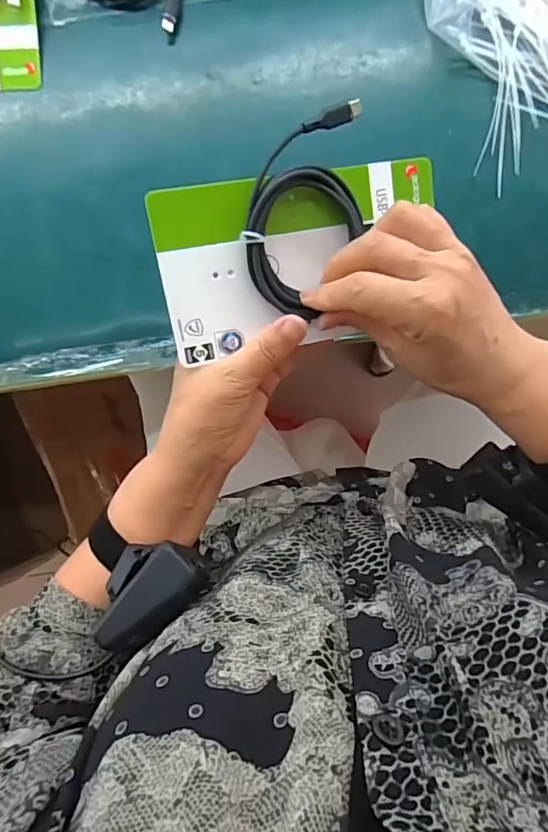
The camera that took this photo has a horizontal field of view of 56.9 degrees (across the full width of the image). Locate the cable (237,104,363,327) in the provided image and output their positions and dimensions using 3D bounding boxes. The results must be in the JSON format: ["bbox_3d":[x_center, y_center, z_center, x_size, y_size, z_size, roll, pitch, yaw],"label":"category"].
[{"bbox_3d":[0.025,-0.123,0.301,0.114,0.019,0.079,-41,113,-1],"label":"cable"}]

